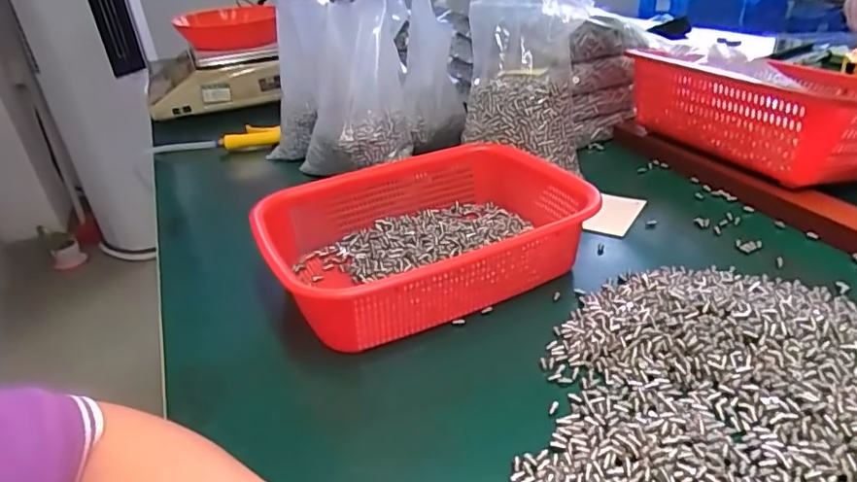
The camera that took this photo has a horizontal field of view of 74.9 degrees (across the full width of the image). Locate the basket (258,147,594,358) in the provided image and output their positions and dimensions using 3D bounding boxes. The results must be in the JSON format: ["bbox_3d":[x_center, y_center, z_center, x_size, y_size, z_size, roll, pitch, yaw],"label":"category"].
[{"bbox_3d":[0.001,-0.009,0.522,0.288,0.069,0.214,-17,32,-18],"label":"basket"}]

